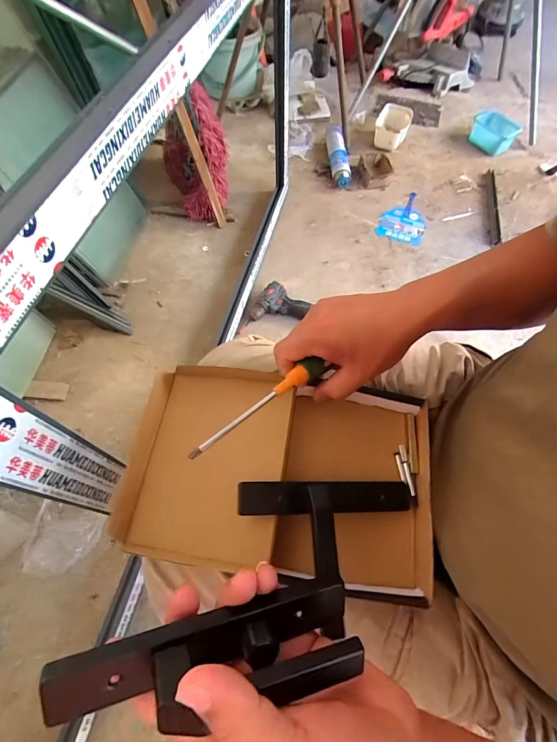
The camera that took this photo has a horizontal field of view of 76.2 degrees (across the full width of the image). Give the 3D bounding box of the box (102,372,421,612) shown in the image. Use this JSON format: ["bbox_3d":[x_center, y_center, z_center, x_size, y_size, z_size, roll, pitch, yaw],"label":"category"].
[{"bbox_3d":[0.001,0.101,0.369,0.311,0.056,0.190,8,62,3],"label":"box"}]

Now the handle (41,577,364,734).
[{"bbox_3d":[-0.037,0.163,0.208,0.171,0.052,0.045,-3,62,-13],"label":"handle"}]

